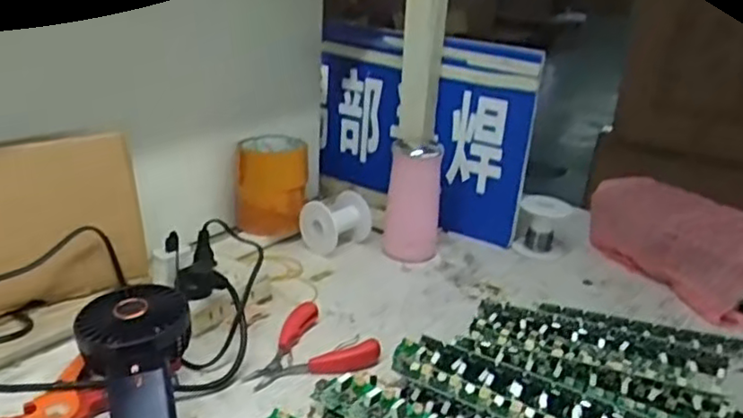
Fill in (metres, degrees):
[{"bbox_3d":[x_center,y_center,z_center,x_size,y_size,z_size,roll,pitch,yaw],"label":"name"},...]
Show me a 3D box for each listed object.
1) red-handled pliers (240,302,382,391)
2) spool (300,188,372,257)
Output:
[{"bbox_3d":[-0.065,0.123,0.627,0.122,0.016,0.097,-7,25,-24],"label":"red-handled pliers"},{"bbox_3d":[-0.044,0.017,0.832,0.071,0.067,0.057,-16,30,-39],"label":"spool"}]

